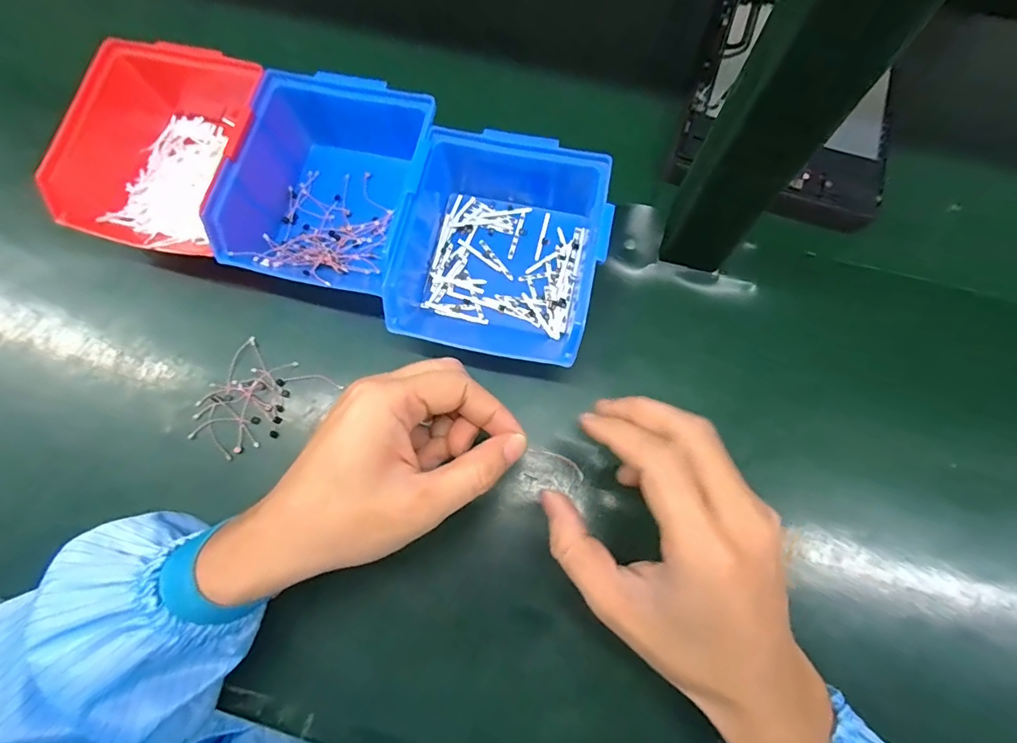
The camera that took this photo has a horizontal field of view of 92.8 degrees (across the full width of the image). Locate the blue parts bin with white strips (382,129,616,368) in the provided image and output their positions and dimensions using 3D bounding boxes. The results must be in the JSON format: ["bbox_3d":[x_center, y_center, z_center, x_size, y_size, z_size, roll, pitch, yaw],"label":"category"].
[{"bbox_3d":[-0.005,-0.087,0.327,0.129,0.065,0.148,11,73,4],"label":"blue parts bin with white strips"}]

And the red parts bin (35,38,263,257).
[{"bbox_3d":[-0.228,-0.170,0.353,0.121,0.069,0.182,16,74,5],"label":"red parts bin"}]

